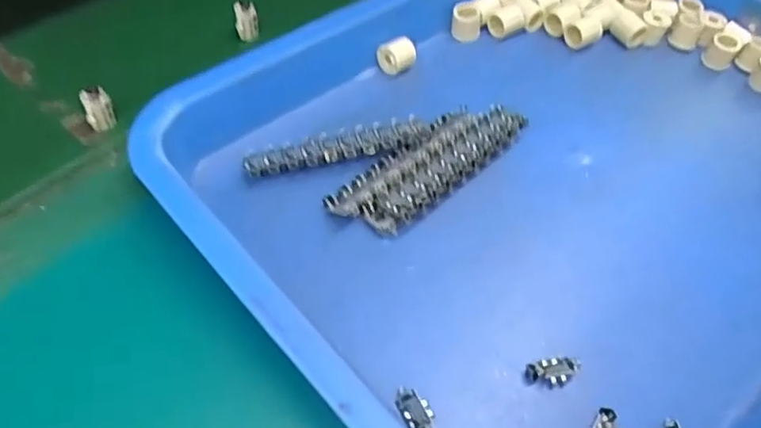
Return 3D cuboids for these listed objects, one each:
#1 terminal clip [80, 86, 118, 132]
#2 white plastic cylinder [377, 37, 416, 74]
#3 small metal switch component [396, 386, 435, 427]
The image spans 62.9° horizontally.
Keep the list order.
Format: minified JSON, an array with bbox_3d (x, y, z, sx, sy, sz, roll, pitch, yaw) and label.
[{"bbox_3d":[-0.168,-0.062,0.372,0.016,0.026,0.010,-20,56,-19],"label":"terminal clip"},{"bbox_3d":[0.011,-0.105,0.417,0.019,0.022,0.020,32,56,19],"label":"white plastic cylinder"},{"bbox_3d":[0.017,0.089,0.278,0.013,0.005,0.028,-22,57,-20],"label":"small metal switch component"}]

